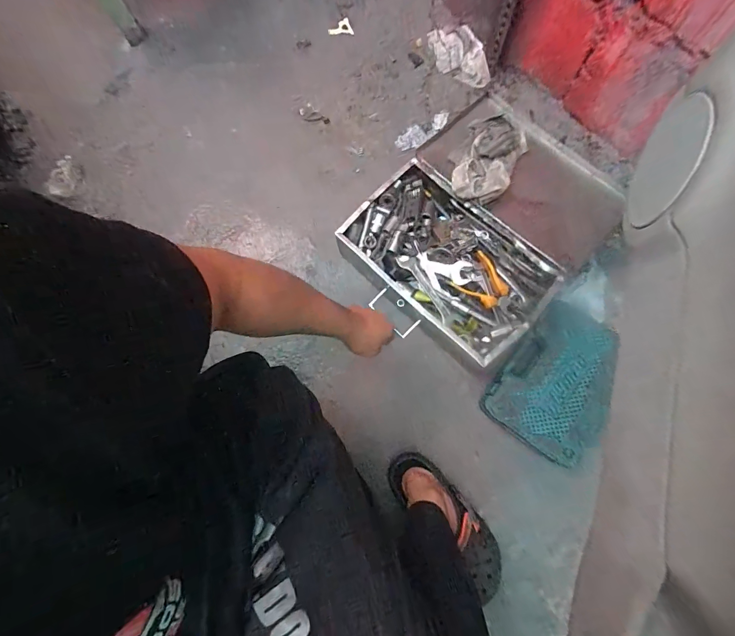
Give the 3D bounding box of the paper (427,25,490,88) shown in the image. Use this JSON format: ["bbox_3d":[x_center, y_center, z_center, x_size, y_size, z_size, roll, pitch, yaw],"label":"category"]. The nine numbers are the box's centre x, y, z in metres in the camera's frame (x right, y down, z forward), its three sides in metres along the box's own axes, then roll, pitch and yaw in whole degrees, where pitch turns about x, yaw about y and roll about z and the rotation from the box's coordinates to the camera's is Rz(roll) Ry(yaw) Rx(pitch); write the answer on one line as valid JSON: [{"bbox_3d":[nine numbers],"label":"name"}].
[{"bbox_3d":[0.224,-0.642,0.891,0.117,0.033,0.173,-11,74,-2],"label":"paper"}]

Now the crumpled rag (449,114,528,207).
[{"bbox_3d":[0.242,-0.328,0.730,0.136,0.074,0.193,23,76,8],"label":"crumpled rag"}]

